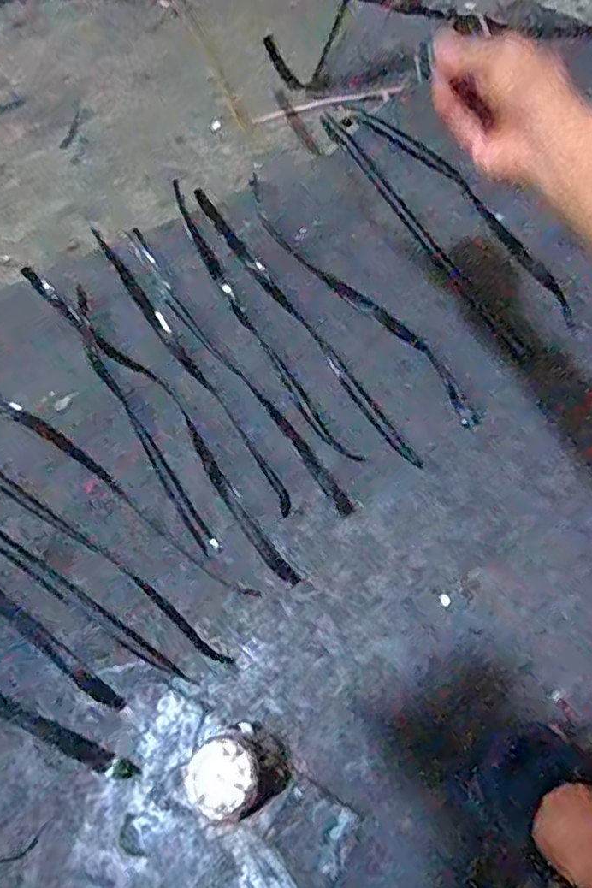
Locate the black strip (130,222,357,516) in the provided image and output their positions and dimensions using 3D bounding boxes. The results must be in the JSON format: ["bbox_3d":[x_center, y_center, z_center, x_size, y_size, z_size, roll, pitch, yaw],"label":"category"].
[{"bbox_3d":[-0.087,-0.104,0.715,0.029,0.017,0.481,-34,71,-11],"label":"black strip"}]

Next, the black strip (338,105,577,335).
[{"bbox_3d":[0.206,-0.324,0.761,0.037,0.023,0.458,-32,68,-10],"label":"black strip"}]

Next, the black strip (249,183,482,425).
[{"bbox_3d":[0.064,-0.191,0.733,0.041,0.008,0.449,-36,69,-12],"label":"black strip"}]

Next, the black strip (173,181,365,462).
[{"bbox_3d":[-0.050,-0.147,0.719,0.028,0.009,0.422,-30,68,-10],"label":"black strip"}]

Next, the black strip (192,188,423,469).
[{"bbox_3d":[-0.001,-0.157,0.723,0.020,0.006,0.468,-33,69,-11],"label":"black strip"}]

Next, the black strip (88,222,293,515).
[{"bbox_3d":[-0.138,-0.110,0.710,0.019,0.005,0.472,-32,69,-11],"label":"black strip"}]

